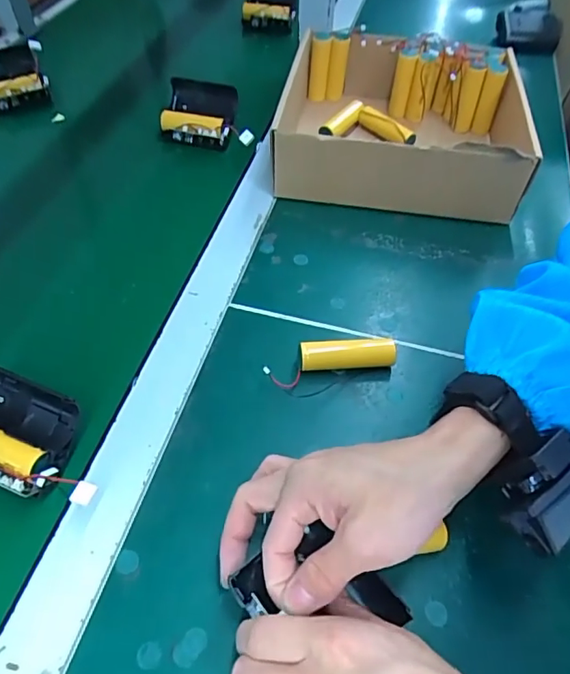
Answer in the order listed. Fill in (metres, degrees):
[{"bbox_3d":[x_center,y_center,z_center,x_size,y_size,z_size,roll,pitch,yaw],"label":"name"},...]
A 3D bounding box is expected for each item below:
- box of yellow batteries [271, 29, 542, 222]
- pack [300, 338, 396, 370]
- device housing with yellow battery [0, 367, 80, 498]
[{"bbox_3d":[0.130,-0.235,0.543,0.249,0.083,0.236,6,53,4],"label":"box of yellow batteries"},{"bbox_3d":[0.048,0.015,0.389,0.071,0.020,0.019,-2,53,-2],"label":"pack"},{"bbox_3d":[-0.177,0.061,0.330,0.084,0.041,0.064,17,54,12],"label":"device housing with yellow battery"}]

